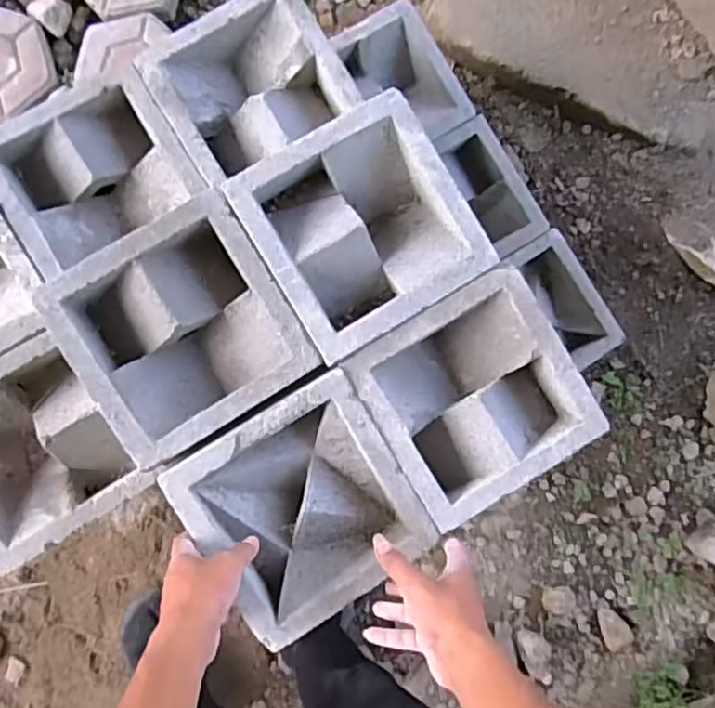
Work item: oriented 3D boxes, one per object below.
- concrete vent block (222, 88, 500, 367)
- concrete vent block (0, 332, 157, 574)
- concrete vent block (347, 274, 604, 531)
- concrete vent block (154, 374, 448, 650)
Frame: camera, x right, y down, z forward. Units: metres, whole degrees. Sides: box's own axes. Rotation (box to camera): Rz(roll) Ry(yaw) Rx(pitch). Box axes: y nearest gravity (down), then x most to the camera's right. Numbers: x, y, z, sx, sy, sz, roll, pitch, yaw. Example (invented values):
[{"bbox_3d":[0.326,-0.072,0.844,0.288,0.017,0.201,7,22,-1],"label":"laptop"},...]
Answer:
[{"bbox_3d":[0.004,-0.123,0.647,0.195,0.069,0.198,-31,91,-6],"label":"concrete vent block"},{"bbox_3d":[-0.350,0.104,0.708,0.181,0.078,0.197,-33,91,-6],"label":"concrete vent block"},{"bbox_3d":[0.118,0.044,0.656,0.197,0.076,0.191,-32,91,-6],"label":"concrete vent block"},{"bbox_3d":[-0.053,0.152,0.632,0.199,0.068,0.198,-31,88,-6],"label":"concrete vent block"}]

